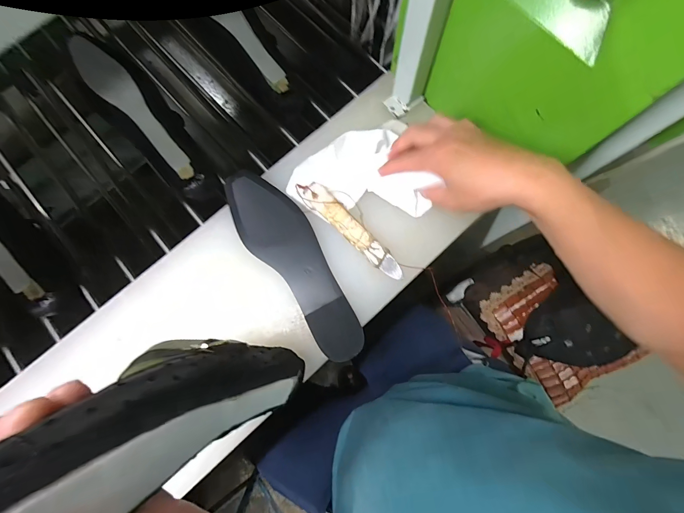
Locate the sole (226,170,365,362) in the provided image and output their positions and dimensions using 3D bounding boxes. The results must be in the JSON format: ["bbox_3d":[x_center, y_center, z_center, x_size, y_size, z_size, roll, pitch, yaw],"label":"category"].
[{"bbox_3d":[-0.061,0.002,0.404,0.079,0.010,0.272,-33,80,-5],"label":"sole"}]

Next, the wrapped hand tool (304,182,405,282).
[{"bbox_3d":[0.014,-0.033,0.405,0.027,0.010,0.164,-43,81,-7],"label":"wrapped hand tool"}]

